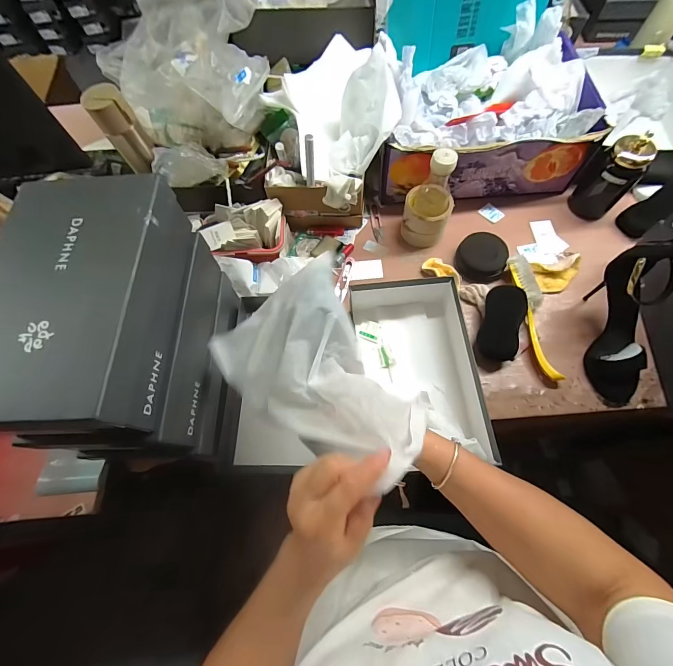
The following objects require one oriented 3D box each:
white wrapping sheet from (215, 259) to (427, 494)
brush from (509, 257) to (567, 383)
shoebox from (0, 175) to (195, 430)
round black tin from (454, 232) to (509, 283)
[{"bbox_3d":[-0.026,0.045,0.366,0.175,0.136,0.252,-31,69,-9],"label":"white wrapping sheet"},{"bbox_3d":[0.344,-0.031,0.588,0.030,0.042,0.228,-8,67,0],"label":"brush"},{"bbox_3d":[-0.287,-0.041,0.396,0.163,0.107,0.281,0,68,3],"label":"shoebox"},{"bbox_3d":[0.278,-0.144,0.656,0.084,0.047,0.083,-1,68,3],"label":"round black tin"}]

